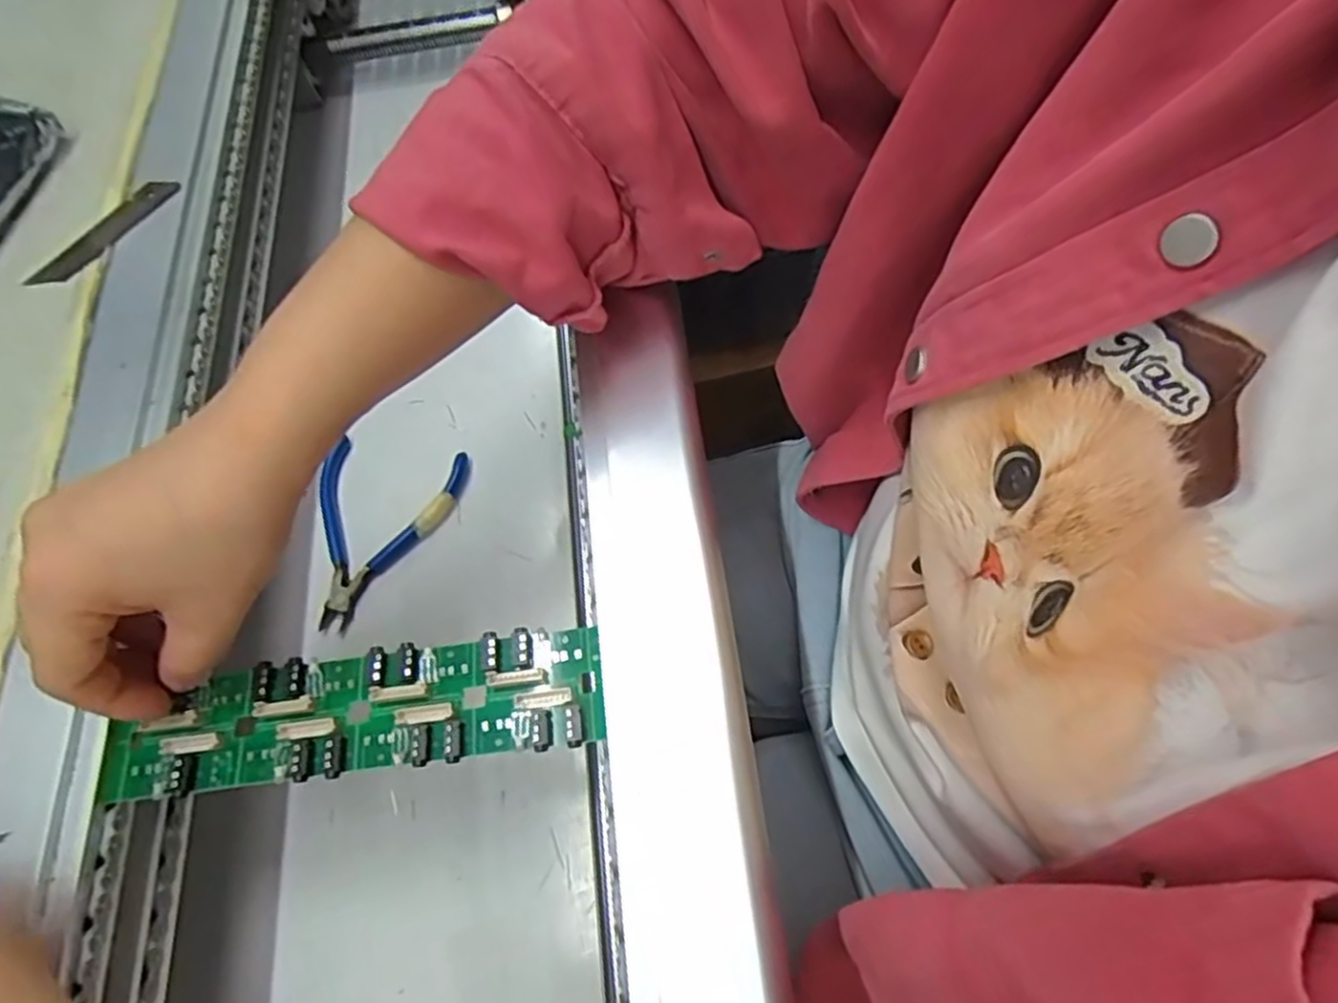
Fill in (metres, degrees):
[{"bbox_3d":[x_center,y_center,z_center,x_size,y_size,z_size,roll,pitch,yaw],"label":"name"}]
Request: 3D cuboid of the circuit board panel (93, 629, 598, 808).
[{"bbox_3d":[-0.115,0.077,0.272,0.181,0.007,0.043,-9,65,1],"label":"circuit board panel"}]

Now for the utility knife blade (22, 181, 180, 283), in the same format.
[{"bbox_3d":[-0.281,-0.134,0.373,0.017,0.005,0.081,40,78,12],"label":"utility knife blade"}]

